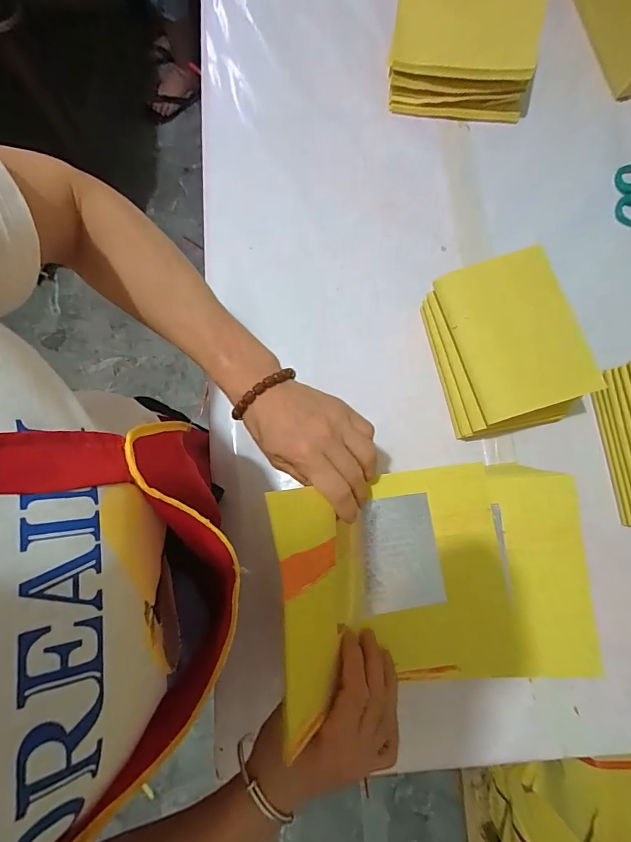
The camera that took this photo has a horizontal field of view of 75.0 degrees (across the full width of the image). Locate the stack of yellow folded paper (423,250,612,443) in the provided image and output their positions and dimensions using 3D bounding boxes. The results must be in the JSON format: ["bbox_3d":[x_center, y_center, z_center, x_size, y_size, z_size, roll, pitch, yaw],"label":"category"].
[{"bbox_3d":[0.185,-0.074,0.406,0.112,0.092,0.161,-12,80,-3],"label":"stack of yellow folded paper"}]

